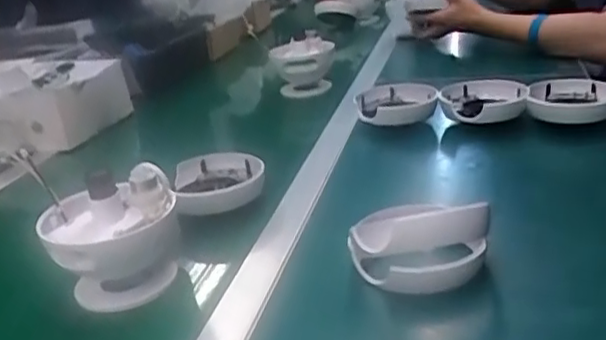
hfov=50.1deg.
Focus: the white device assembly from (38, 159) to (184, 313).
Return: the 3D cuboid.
[{"bbox_3d":[-0.167,0.066,0.579,0.113,0.106,0.096,-16,19,-12],"label":"white device assembly"}]

